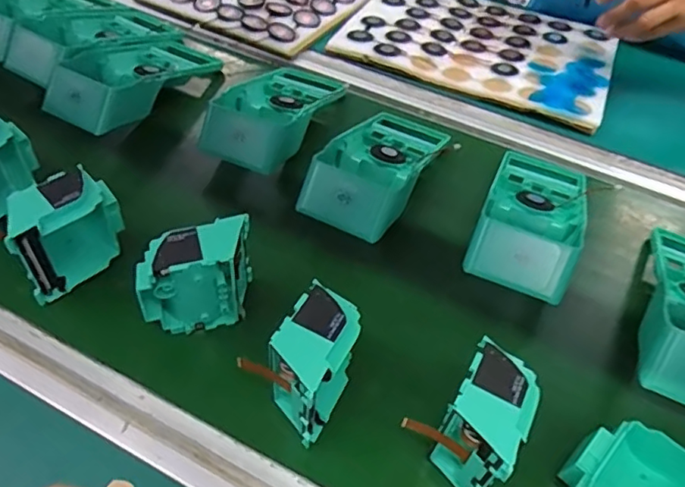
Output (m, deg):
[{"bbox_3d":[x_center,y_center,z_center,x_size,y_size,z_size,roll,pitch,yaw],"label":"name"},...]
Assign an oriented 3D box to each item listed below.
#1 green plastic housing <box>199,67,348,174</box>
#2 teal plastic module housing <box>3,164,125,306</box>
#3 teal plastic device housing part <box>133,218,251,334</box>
[{"bbox_3d":[-0.064,-0.143,0.560,0.092,0.048,0.187,21,50,14],"label":"green plastic housing"},{"bbox_3d":[-0.209,-0.008,0.412,0.041,0.077,0.078,27,52,19],"label":"teal plastic module housing"},{"bbox_3d":[-0.102,0.027,0.394,0.077,0.082,0.034,-12,50,-15],"label":"teal plastic device housing part"}]

